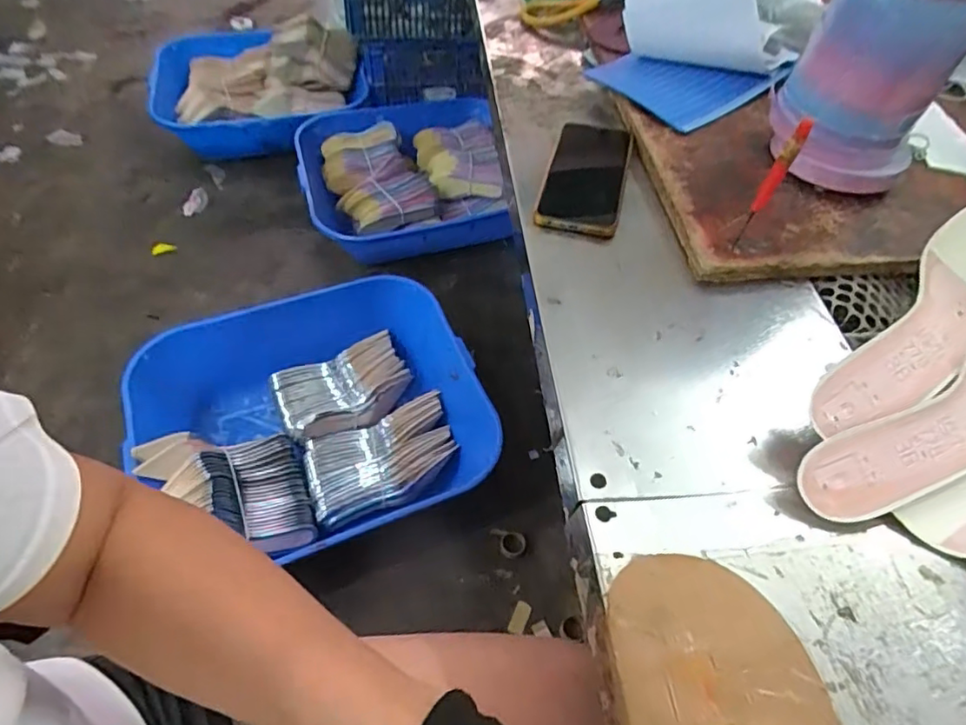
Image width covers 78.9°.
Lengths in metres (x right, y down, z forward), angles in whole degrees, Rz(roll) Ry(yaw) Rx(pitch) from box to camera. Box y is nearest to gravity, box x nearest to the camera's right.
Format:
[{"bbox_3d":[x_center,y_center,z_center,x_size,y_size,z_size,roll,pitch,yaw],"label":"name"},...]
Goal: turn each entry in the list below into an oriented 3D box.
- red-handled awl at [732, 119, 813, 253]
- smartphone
[{"bbox_3d":[0.213,-0.124,0.443,0.014,0.126,0.012,27,56,16],"label":"red-handled awl"},{"bbox_3d":[0.101,-0.187,0.568,0.075,0.007,0.171,12,57,8],"label":"smartphone"}]

